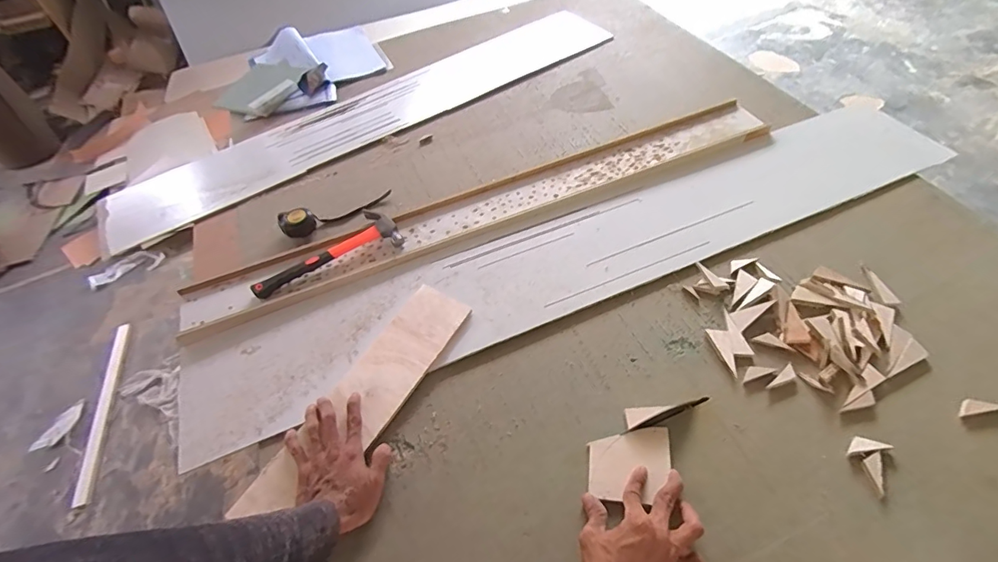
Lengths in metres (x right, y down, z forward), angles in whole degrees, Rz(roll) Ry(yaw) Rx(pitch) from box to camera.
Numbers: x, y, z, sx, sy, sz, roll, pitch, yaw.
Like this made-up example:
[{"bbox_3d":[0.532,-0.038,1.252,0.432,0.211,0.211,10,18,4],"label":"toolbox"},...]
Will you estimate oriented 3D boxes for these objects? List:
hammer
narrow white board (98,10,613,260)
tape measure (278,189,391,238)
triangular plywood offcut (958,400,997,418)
[{"bbox_3d":[-0.314,-0.058,0.843,0.268,0.033,0.104,-24,55,-12],"label":"hammer"},{"bbox_3d":[-0.297,-0.427,1.165,1.274,0.022,0.242,-30,56,-16],"label":"narrow white board"},{"bbox_3d":[-0.324,-0.139,0.935,0.219,0.043,0.053,-21,53,-26],"label":"tape measure"},{"bbox_3d":[0.625,0.163,0.607,0.059,0.004,0.020,-8,53,0],"label":"triangular plywood offcut"}]

